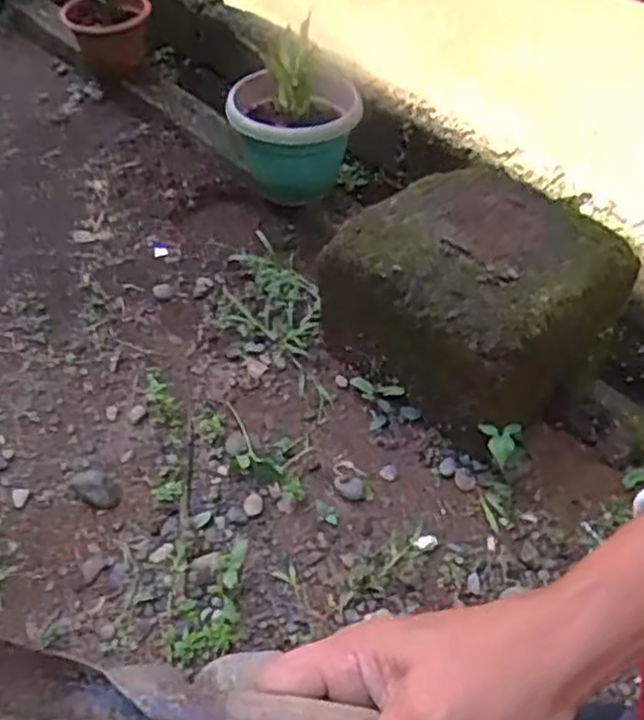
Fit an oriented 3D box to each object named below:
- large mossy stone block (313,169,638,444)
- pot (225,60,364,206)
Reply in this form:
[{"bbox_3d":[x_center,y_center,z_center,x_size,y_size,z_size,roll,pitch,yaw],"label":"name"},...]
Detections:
[{"bbox_3d":[0.234,-0.098,1.160,0.335,0.239,0.364,-33,55,-27],"label":"large mossy stone block"},{"bbox_3d":[-0.051,-0.420,1.382,0.227,0.150,0.246,0,47,0],"label":"pot"}]

